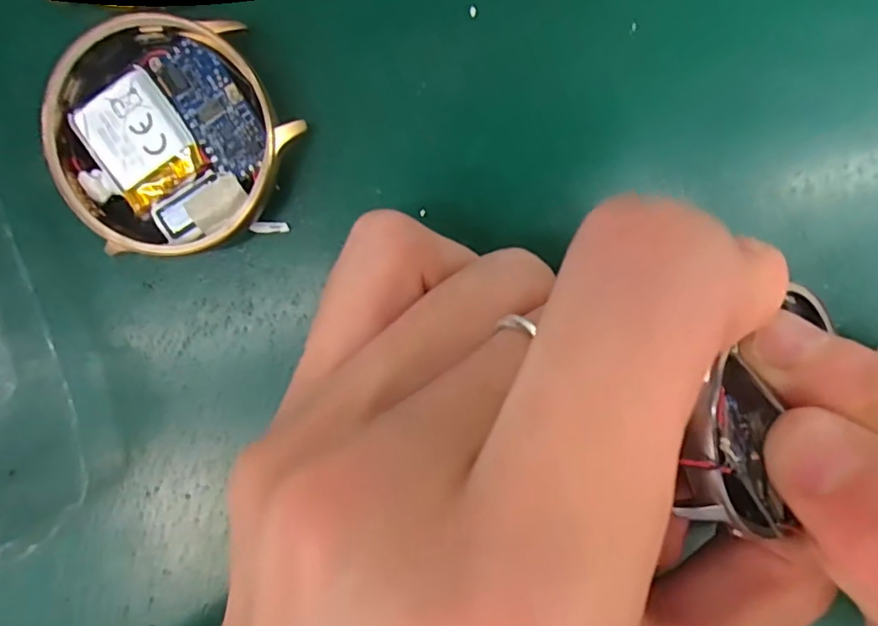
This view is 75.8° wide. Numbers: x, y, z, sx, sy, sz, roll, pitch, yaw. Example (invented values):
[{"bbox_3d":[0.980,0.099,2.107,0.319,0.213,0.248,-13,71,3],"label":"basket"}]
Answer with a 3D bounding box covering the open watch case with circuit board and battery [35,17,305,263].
[{"bbox_3d":[-0.053,-0.034,0.109,0.042,0.006,0.044,-32,95,7],"label":"open watch case with circuit board and battery"}]

